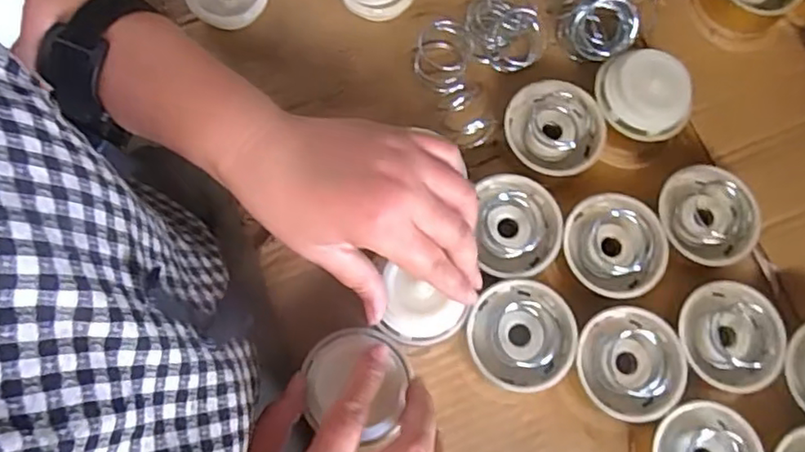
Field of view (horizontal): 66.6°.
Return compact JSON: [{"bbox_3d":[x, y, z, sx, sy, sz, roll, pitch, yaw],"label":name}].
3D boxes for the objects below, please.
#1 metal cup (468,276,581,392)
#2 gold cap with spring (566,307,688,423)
[{"bbox_3d":[0.074,0.070,0.389,0.063,0.034,0.065,0,76,-2],"label":"metal cup"},{"bbox_3d":[0.141,0.088,0.389,0.065,0.035,0.065,0,76,-2],"label":"gold cap with spring"}]

